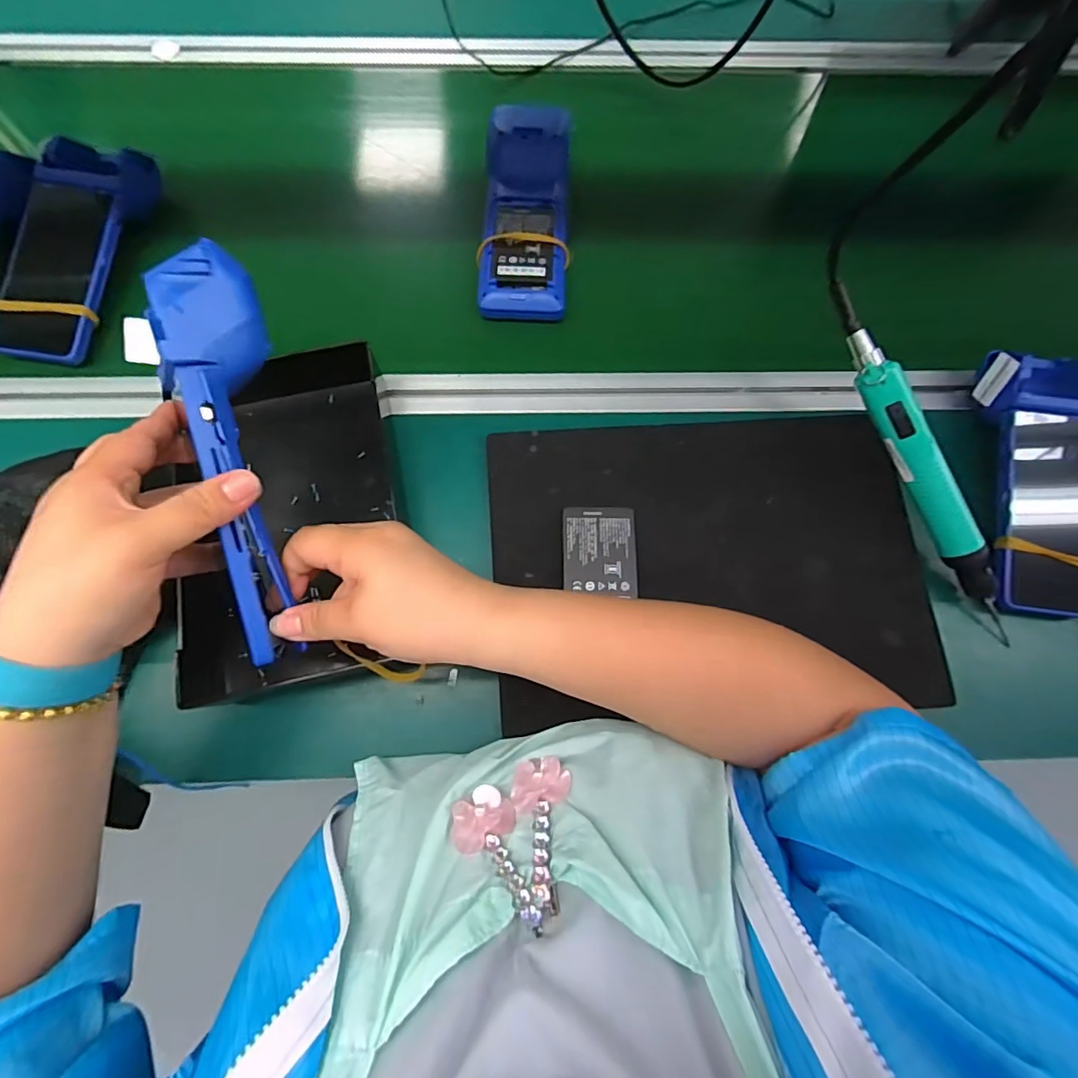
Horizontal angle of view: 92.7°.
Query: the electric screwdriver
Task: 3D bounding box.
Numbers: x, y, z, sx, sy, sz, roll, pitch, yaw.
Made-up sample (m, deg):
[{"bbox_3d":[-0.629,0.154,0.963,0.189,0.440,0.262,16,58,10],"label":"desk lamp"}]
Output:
[{"bbox_3d":[0.300,-0.035,0.390,0.023,0.031,0.262,-34,99,-11],"label":"electric screwdriver"}]

